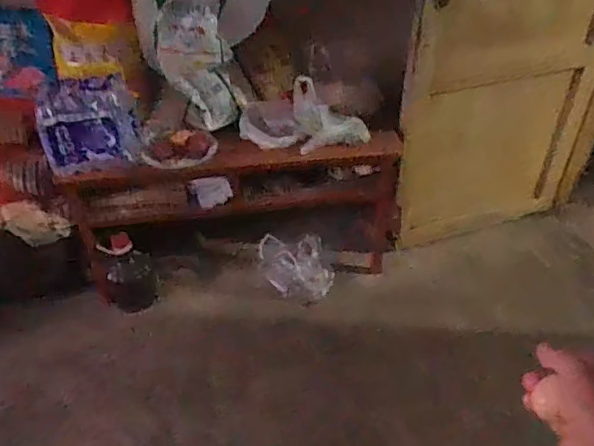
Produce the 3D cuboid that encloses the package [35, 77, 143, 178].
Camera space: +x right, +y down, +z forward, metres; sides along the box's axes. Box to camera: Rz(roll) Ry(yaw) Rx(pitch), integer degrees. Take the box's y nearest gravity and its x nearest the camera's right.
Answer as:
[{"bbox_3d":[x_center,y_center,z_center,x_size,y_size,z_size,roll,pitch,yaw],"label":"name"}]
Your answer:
[{"bbox_3d":[-0.563,-0.257,1.519,0.252,0.253,0.100,-13,41,-17],"label":"package"}]

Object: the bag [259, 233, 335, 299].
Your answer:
[{"bbox_3d":[-0.001,0.149,1.872,0.238,0.162,0.136,1,39,0],"label":"bag"}]

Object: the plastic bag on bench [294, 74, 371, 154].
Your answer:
[{"bbox_3d":[0.100,-0.327,1.659,0.208,0.169,0.144,-3,39,-5],"label":"plastic bag on bench"}]

